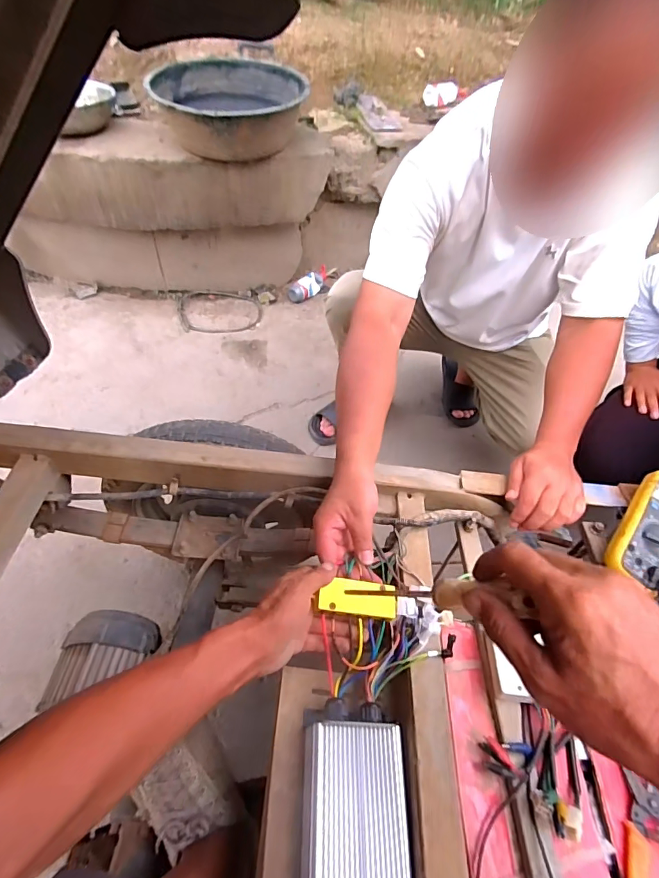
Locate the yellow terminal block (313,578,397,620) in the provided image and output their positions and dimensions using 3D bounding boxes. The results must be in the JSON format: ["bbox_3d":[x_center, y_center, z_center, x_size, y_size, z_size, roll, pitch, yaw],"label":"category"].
[{"bbox_3d":[0.034,0.184,0.509,0.092,0.020,0.039,10,70,-14],"label":"yellow terminal block"}]

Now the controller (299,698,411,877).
[{"bbox_3d":[0.023,0.363,0.424,0.099,0.050,0.187,3,53,-3],"label":"controller"}]

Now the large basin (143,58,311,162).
[{"bbox_3d":[-0.292,-0.990,1.334,0.420,0.164,0.394,3,53,-4],"label":"large basin"}]

